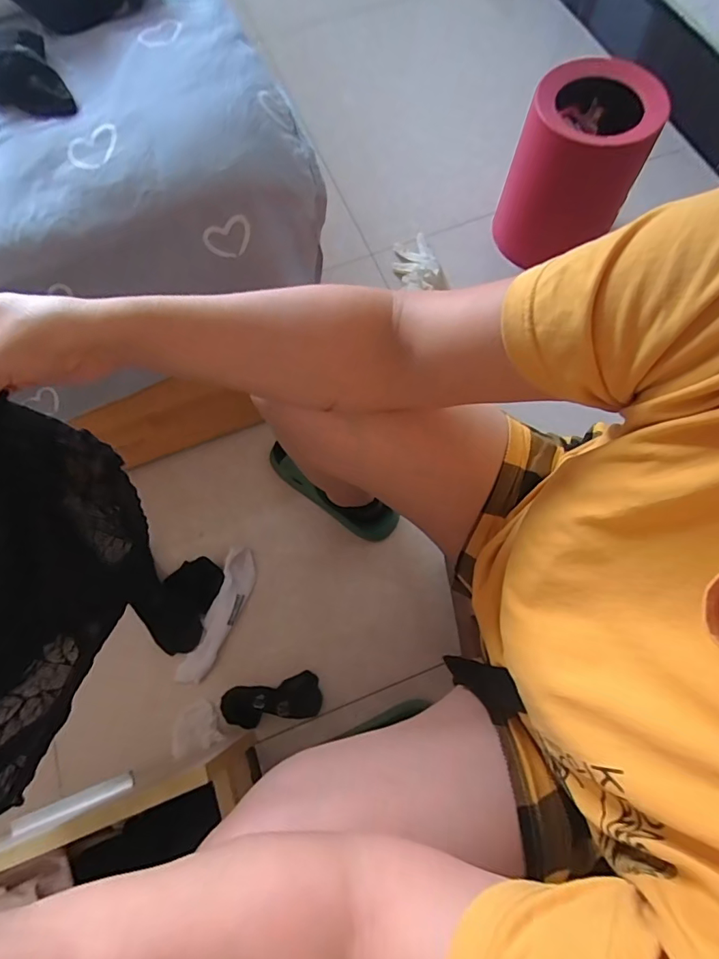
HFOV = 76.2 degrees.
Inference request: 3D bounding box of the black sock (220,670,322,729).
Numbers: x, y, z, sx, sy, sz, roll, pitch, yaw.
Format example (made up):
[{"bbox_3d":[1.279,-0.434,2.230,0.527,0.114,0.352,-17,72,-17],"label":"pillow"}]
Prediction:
[{"bbox_3d":[-0.134,0.334,0.688,0.150,0.048,0.060,-13,71,-2],"label":"black sock"}]

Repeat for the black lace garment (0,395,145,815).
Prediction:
[{"bbox_3d":[-0.278,0.113,0.393,0.051,0.250,0.311,8,71,5],"label":"black lace garment"}]

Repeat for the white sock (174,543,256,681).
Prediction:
[{"bbox_3d":[-0.223,0.216,0.732,0.052,0.026,0.213,19,73,9],"label":"white sock"}]

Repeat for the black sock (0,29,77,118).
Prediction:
[{"bbox_3d":[-0.325,-0.383,0.435,0.072,0.033,0.098,-33,73,-9],"label":"black sock"}]

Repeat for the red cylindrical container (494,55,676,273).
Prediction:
[{"bbox_3d":[0.399,-0.579,0.864,0.211,0.247,0.238,25,74,10],"label":"red cylindrical container"}]

